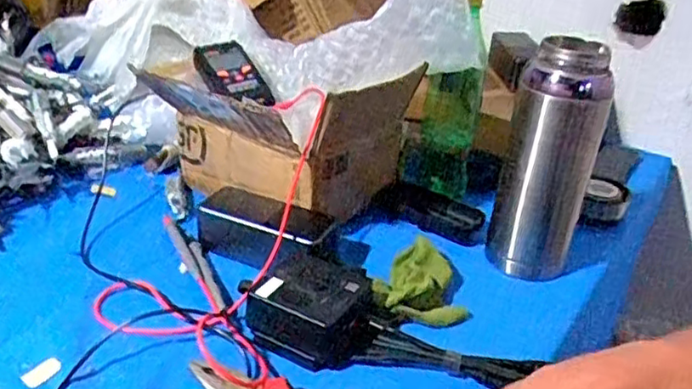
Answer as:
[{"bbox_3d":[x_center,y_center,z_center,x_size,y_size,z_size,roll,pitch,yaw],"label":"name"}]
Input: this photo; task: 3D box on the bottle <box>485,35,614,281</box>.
[{"bbox_3d":[0.189,-0.026,0.595,0.076,0.215,0.070,17,30,22],"label":"bottle"}]

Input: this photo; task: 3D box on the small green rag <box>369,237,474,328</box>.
[{"bbox_3d":[0.064,0.077,0.587,0.077,0.031,0.102,1,28,-7],"label":"small green rag"}]

